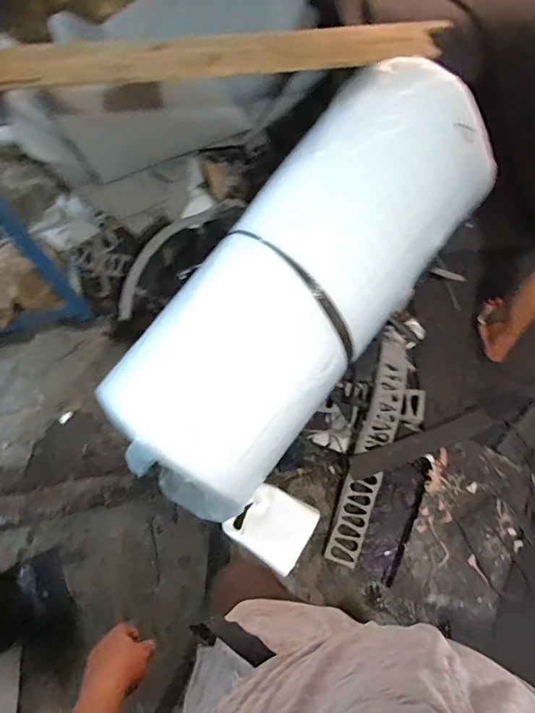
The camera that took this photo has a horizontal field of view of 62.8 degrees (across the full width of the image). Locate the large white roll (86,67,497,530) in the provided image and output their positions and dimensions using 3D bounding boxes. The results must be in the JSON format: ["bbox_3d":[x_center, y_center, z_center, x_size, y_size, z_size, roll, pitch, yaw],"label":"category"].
[{"bbox_3d":[0.090,-0.200,1.211,0.464,0.400,1.264,36,78,14],"label":"large white roll"}]

